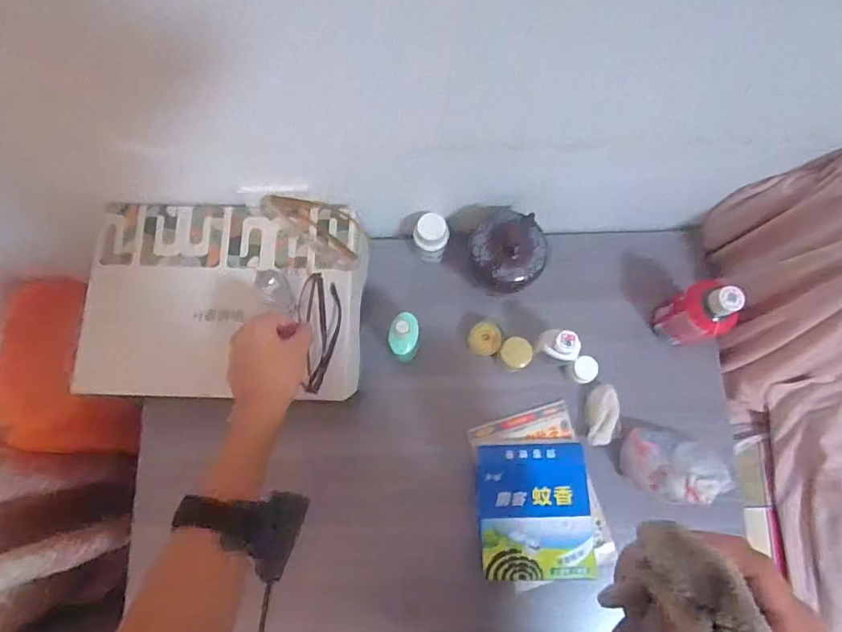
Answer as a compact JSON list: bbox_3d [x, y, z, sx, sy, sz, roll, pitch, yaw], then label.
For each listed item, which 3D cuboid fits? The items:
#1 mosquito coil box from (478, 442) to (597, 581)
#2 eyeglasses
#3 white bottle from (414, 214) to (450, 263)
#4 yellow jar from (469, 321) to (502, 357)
[{"bbox_3d":[0.139,0.237,0.622,0.130,0.030,0.154,-2,77,0],"label":"mosquito coil box"},{"bbox_3d":[-0.108,0.018,0.550,0.043,0.049,0.124,-6,77,-1],"label":"eyeglasses"},{"bbox_3d":[0.015,-0.101,0.661,0.042,0.071,0.041,24,79,5],"label":"white bottle"},{"bbox_3d":[0.084,0.032,0.673,0.041,0.038,0.043,0,77,0],"label":"yellow jar"}]

